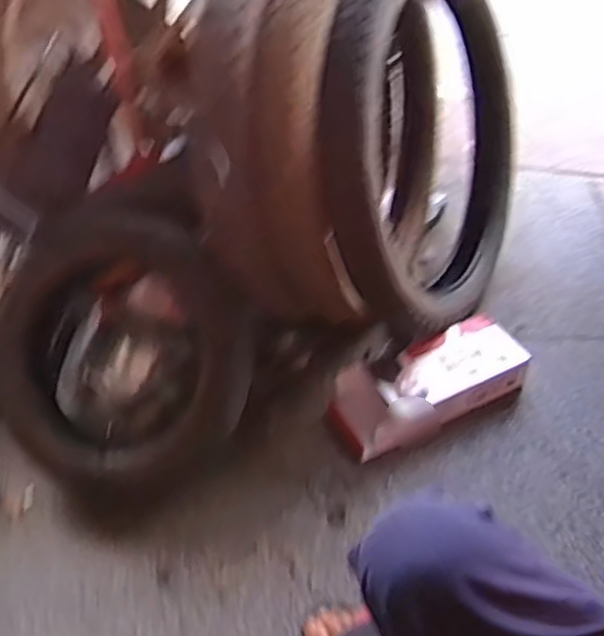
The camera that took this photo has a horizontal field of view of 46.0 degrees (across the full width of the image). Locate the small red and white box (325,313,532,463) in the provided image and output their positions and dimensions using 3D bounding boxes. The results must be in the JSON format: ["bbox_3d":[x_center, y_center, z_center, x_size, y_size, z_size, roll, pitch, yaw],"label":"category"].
[{"bbox_3d":[0.189,0.097,1.061,0.297,0.086,0.126,-21,44,-18],"label":"small red and white box"}]

